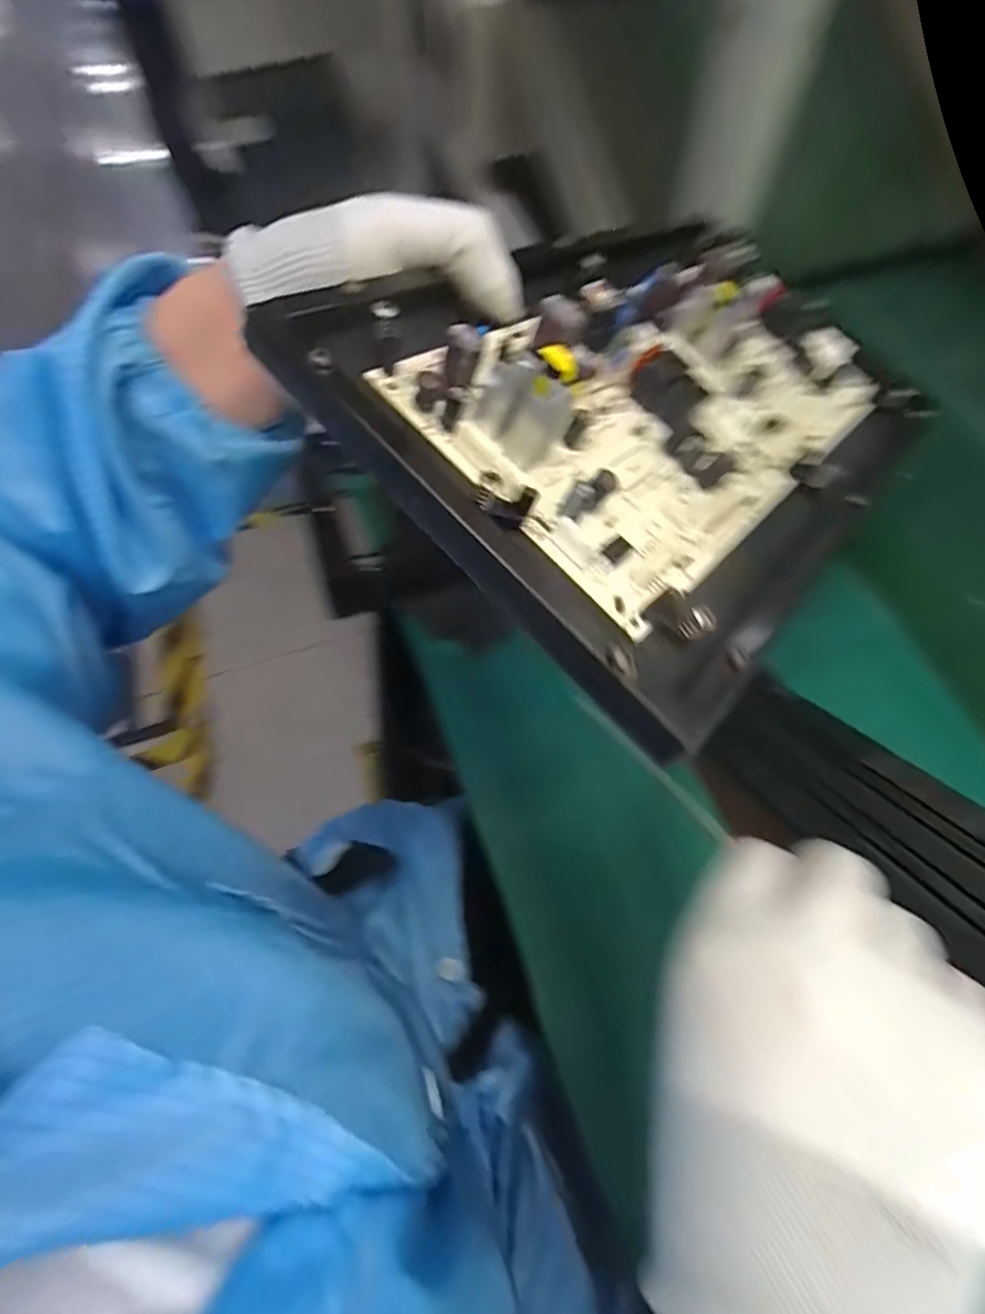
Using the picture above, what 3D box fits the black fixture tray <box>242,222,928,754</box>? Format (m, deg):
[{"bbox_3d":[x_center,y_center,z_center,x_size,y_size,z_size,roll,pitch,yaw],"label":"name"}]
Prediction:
[{"bbox_3d":[0.085,-0.117,0.248,0.184,0.026,0.303,48,58,5],"label":"black fixture tray"}]

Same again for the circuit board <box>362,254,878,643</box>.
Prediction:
[{"bbox_3d":[0.090,-0.119,0.252,0.274,0.023,0.123,-38,87,-32],"label":"circuit board"}]

